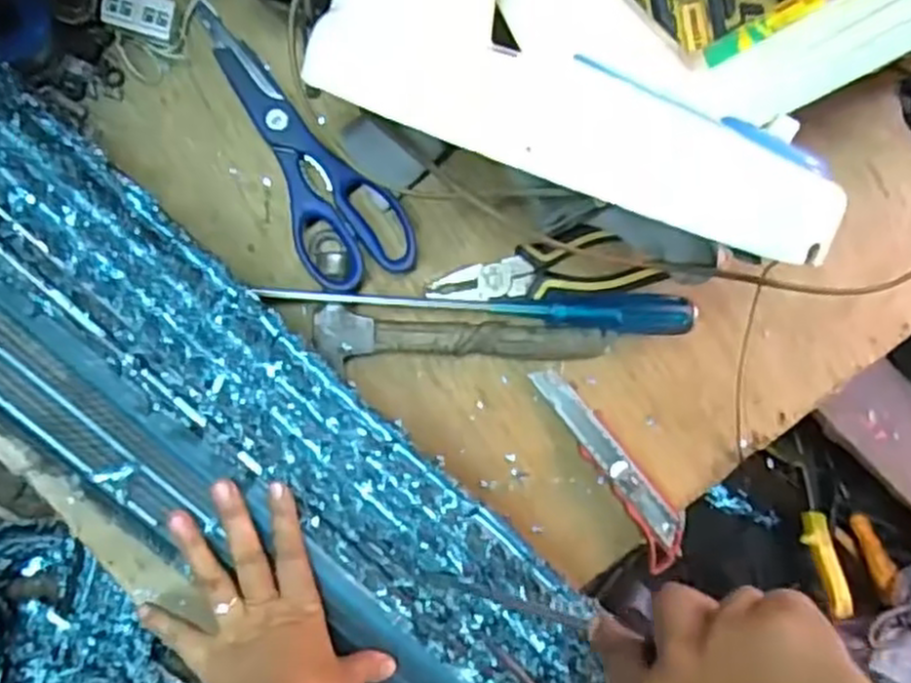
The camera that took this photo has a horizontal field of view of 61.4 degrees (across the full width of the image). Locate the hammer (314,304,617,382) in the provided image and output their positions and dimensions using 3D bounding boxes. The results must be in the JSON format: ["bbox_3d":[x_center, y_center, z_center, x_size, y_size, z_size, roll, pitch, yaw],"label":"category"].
[{"bbox_3d":[0.007,0.003,0.513,0.198,0.025,0.050,3,95,-8],"label":"hammer"}]

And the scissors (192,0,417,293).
[{"bbox_3d":[-0.090,-0.128,0.484,0.071,0.022,0.191,-23,98,-5],"label":"scissors"}]

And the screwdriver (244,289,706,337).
[{"bbox_3d":[0.017,-0.025,0.505,0.284,0.028,0.025,3,95,-8],"label":"screwdriver"}]

